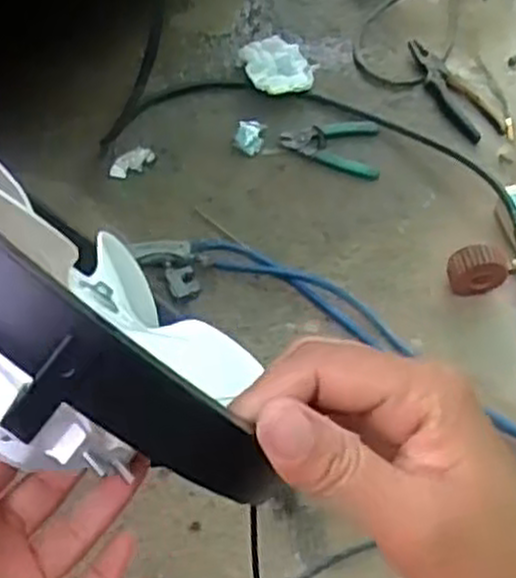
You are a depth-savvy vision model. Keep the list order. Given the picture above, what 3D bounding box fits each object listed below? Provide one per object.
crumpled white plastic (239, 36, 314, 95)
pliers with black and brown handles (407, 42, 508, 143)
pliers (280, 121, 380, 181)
[{"bbox_3d":[0.026,-0.304,1.081,0.090,0.017,0.105,-7,56,-10],"label":"crumpled white plastic"},{"bbox_3d":[0.257,-0.272,1.089,0.067,0.017,0.182,-27,61,-22],"label":"pliers with black and brown handles"},{"bbox_3d":[0.093,-0.186,1.026,0.123,0.014,0.094,7,54,0],"label":"pliers"}]

